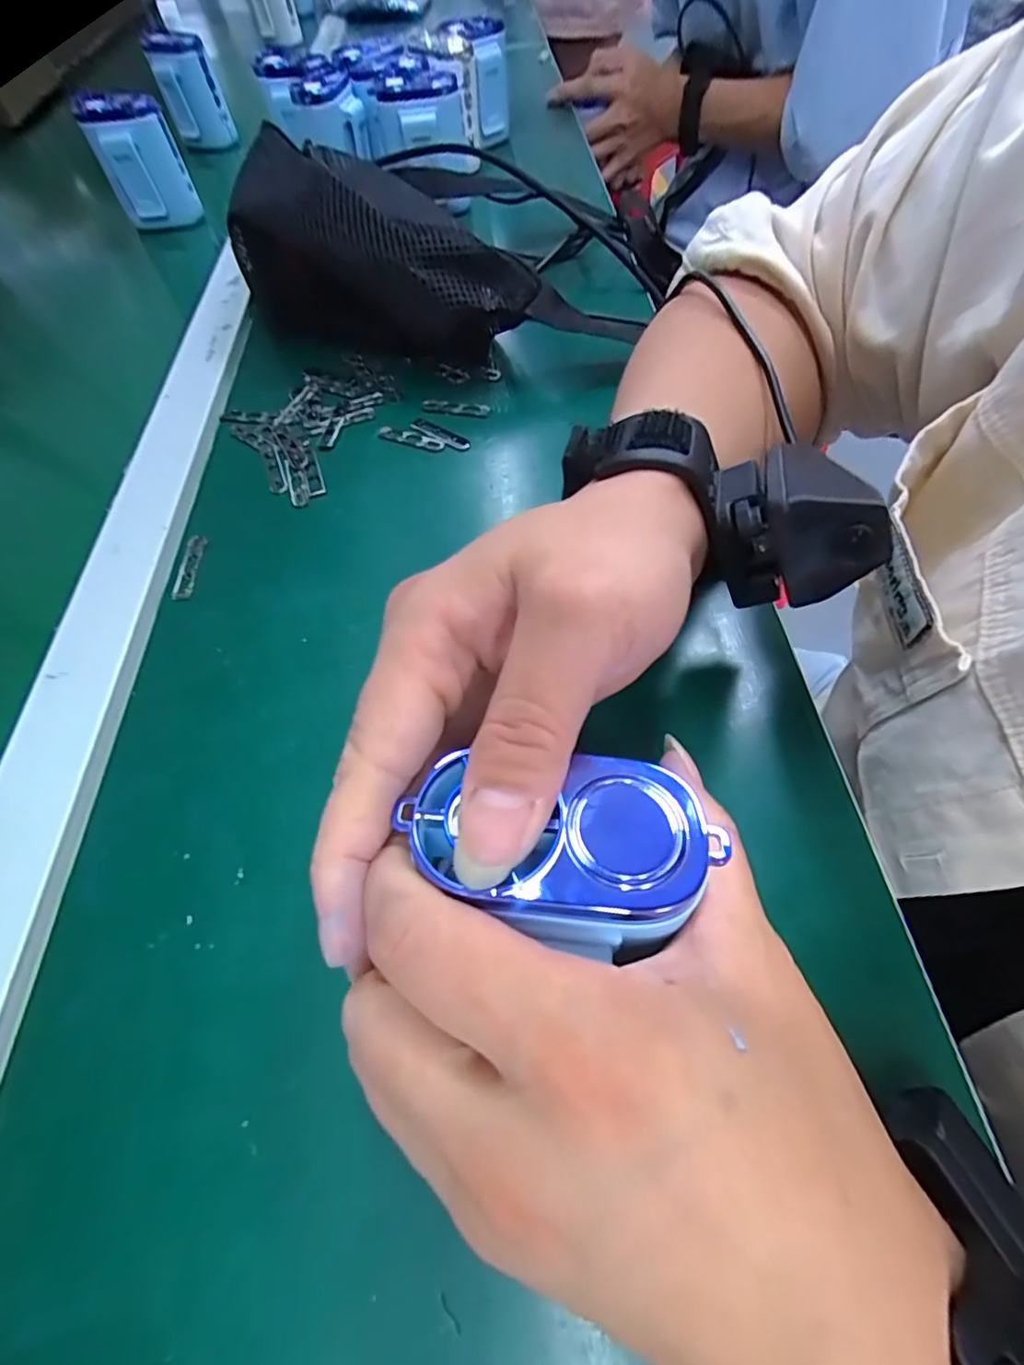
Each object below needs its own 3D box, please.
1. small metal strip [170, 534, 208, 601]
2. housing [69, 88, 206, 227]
[{"bbox_3d":[-0.169,-0.061,0.288,0.010,0.004,0.044,-5,59,1],"label":"small metal strip"},{"bbox_3d":[-0.332,-0.464,0.495,0.065,0.085,0.045,-27,61,-12],"label":"housing"}]

